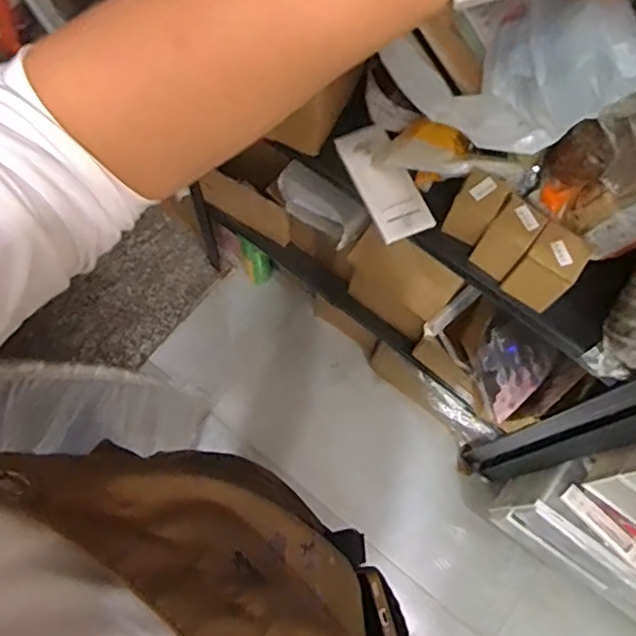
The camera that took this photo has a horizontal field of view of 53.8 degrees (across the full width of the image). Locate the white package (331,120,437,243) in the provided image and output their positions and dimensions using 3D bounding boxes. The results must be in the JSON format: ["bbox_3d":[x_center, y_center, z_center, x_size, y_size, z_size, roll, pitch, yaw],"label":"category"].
[{"bbox_3d":[0.085,-0.177,0.816,0.069,0.018,0.164,-24,73,-9],"label":"white package"}]

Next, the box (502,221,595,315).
[{"bbox_3d":[0.271,-0.059,0.739,0.060,0.090,0.064,38,74,11],"label":"box"}]

